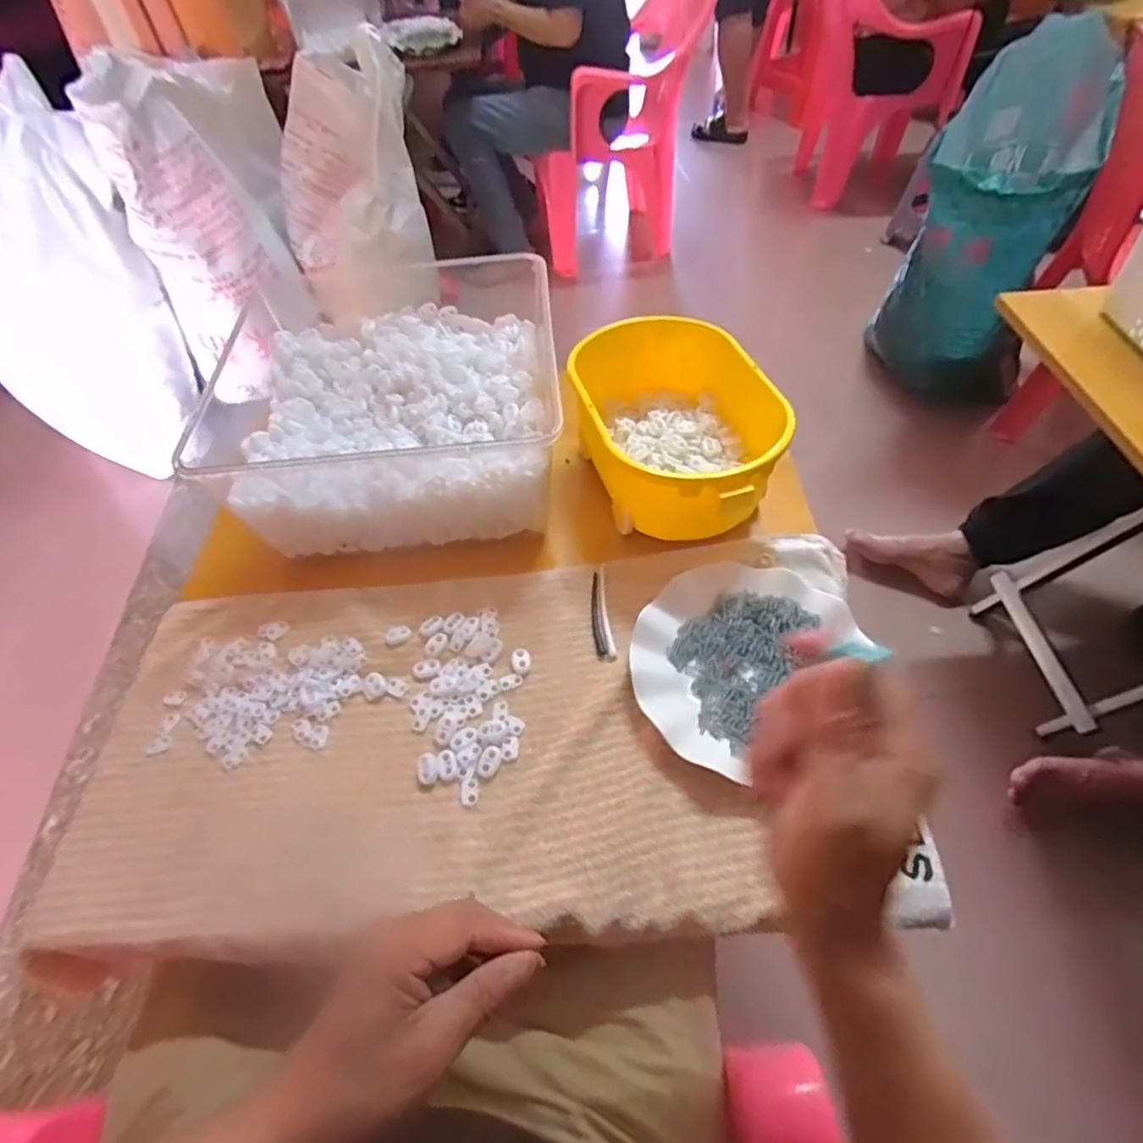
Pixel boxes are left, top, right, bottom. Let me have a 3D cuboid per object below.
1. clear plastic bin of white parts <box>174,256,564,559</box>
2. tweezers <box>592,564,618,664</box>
[{"bbox_3d":[-0.157,-0.152,0.588,0.281,0.108,0.286,-2,52,2],"label":"clear plastic bin of white parts"},{"bbox_3d":[0.025,0.033,0.524,0.017,0.004,0.097,-5,52,-1],"label":"tweezers"}]

